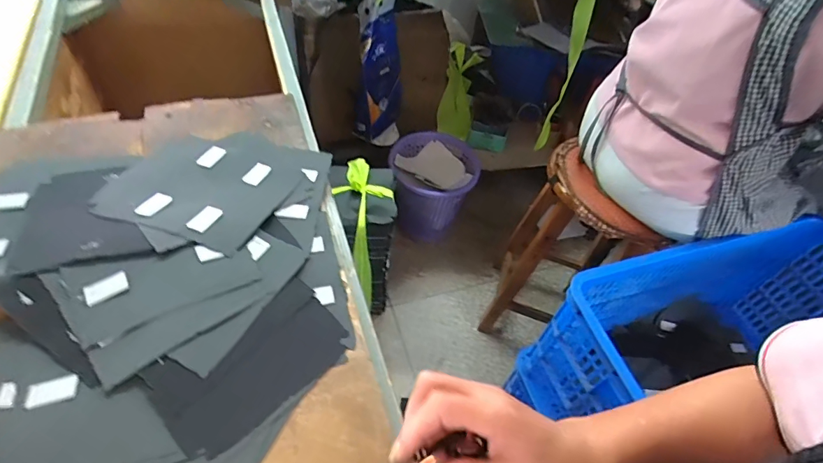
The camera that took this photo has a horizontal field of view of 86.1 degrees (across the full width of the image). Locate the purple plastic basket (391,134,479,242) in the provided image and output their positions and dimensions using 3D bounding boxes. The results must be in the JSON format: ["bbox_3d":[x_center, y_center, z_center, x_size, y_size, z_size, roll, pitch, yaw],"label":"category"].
[{"bbox_3d":[0.069,-0.134,1.428,0.280,0.267,0.269,5,51,-4],"label":"purple plastic basket"}]

